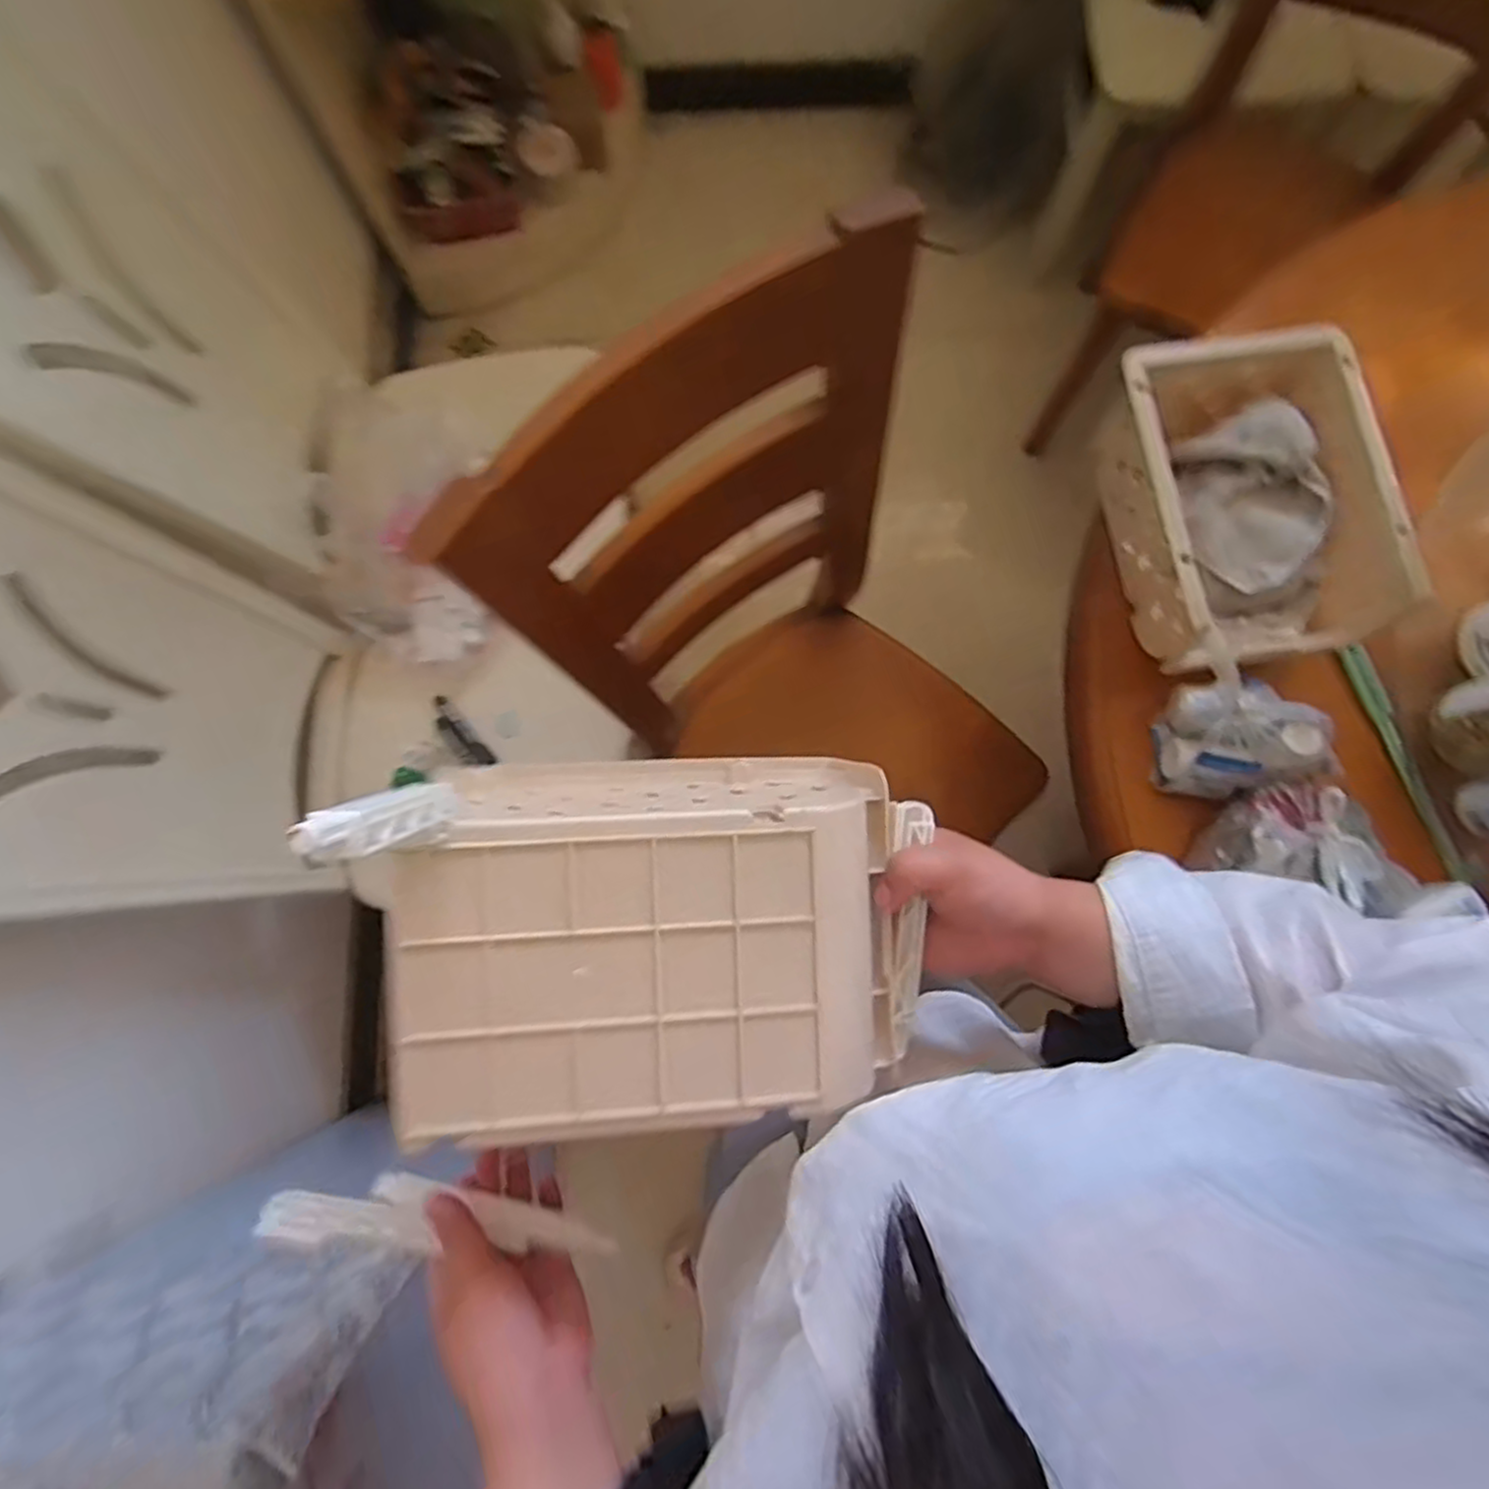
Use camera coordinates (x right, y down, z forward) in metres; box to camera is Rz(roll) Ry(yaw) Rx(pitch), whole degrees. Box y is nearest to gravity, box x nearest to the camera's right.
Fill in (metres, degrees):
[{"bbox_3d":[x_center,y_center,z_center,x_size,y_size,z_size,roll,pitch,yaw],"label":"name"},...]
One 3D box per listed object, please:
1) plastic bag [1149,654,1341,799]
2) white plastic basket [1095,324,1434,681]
[{"bbox_3d":[0.449,-0.009,0.666,0.130,0.080,0.112,2,79,0],"label":"plastic bag"},{"bbox_3d":[0.446,-0.217,0.681,0.198,0.129,0.283,-8,79,-2],"label":"white plastic basket"}]

